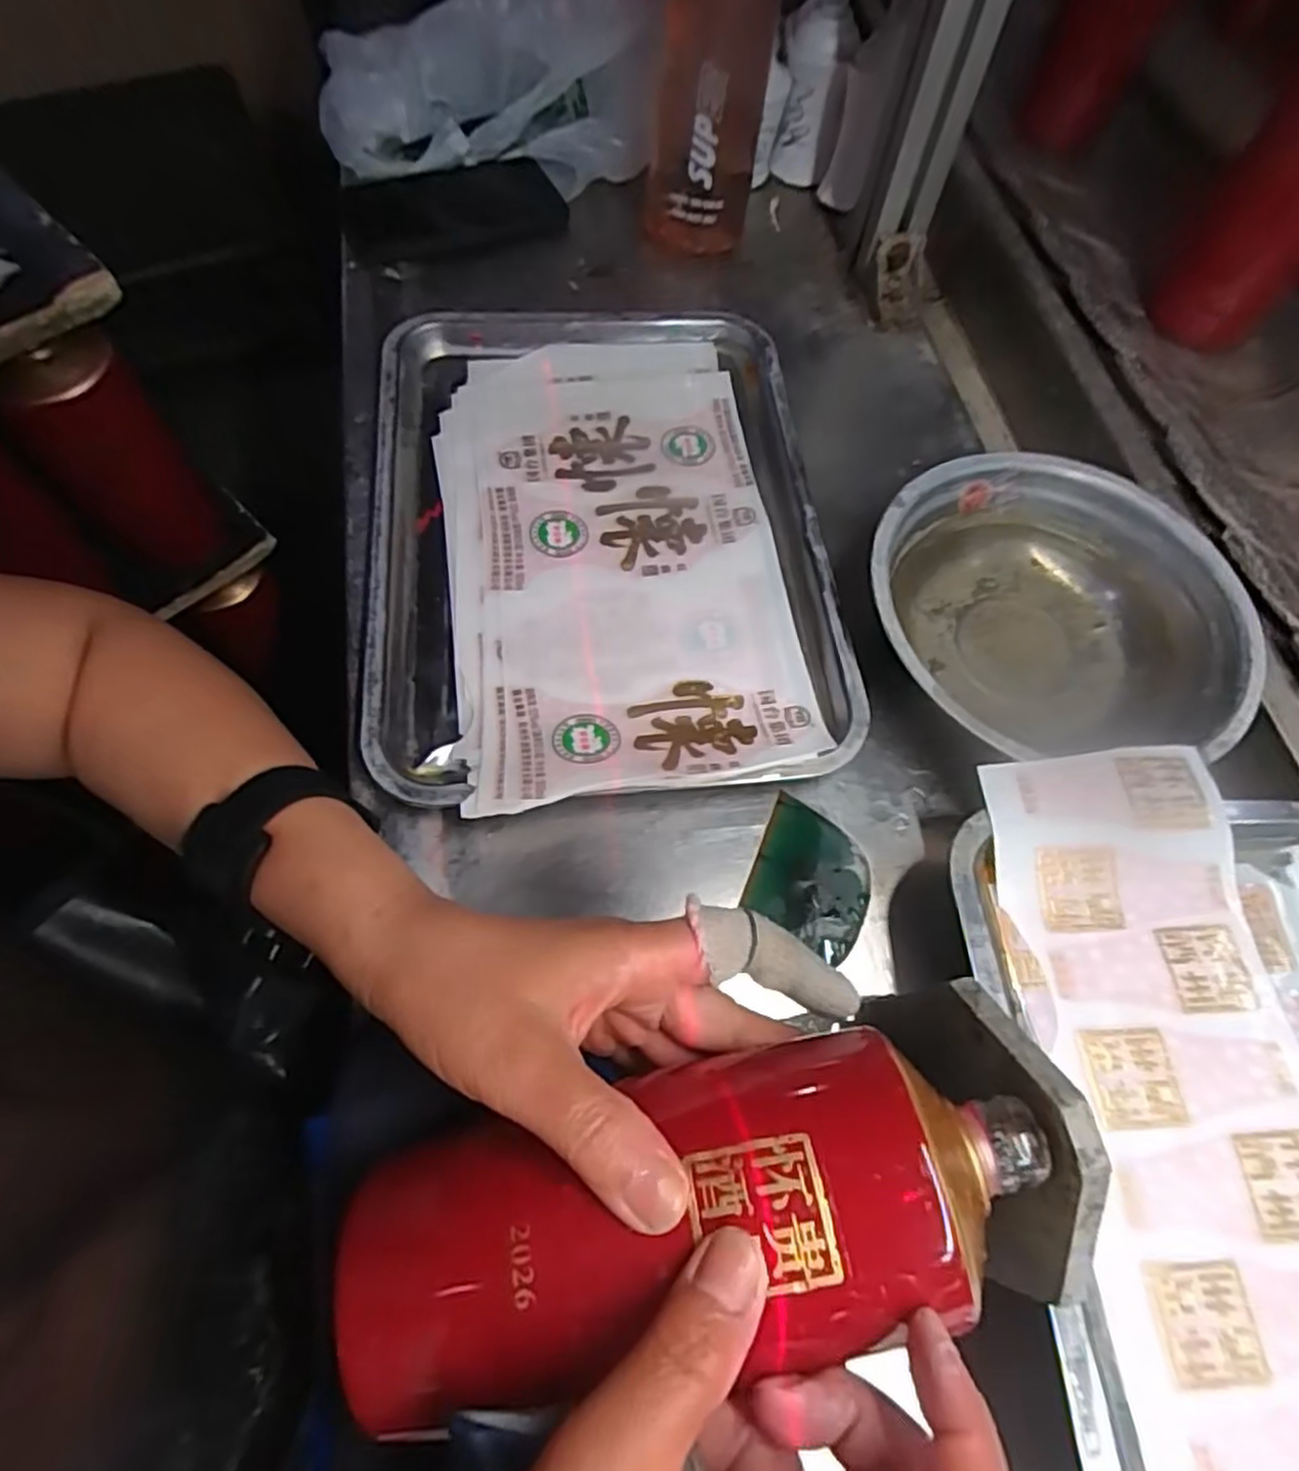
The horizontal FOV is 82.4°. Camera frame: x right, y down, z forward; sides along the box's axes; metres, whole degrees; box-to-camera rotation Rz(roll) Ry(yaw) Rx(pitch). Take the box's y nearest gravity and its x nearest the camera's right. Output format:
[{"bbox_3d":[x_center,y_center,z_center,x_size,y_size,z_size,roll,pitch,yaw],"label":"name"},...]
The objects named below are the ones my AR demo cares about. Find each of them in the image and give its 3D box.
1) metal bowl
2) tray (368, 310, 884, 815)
[{"bbox_3d":[0.218,-0.066,0.410,0.193,0.058,0.196,1,65,-3],"label":"metal bowl"},{"bbox_3d":[-0.028,-0.119,0.442,0.256,0.040,0.348,-4,65,-5],"label":"tray"}]

